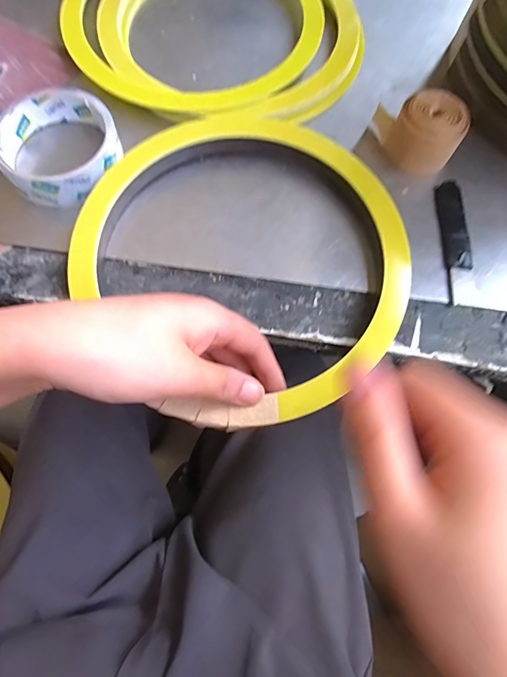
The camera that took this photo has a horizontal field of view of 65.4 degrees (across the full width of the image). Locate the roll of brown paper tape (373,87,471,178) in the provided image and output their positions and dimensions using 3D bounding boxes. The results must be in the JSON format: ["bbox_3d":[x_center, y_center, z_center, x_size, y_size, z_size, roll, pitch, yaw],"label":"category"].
[{"bbox_3d":[0.125,-0.158,0.305,0.065,0.038,0.050,12,73,2],"label":"roll of brown paper tape"}]

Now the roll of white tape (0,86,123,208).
[{"bbox_3d":[-0.144,-0.142,0.295,0.085,0.024,0.088,1,73,-2],"label":"roll of white tape"}]

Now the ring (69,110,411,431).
[{"bbox_3d":[-0.004,-0.062,0.275,0.214,0.019,0.227,1,73,-2],"label":"ring"}]

